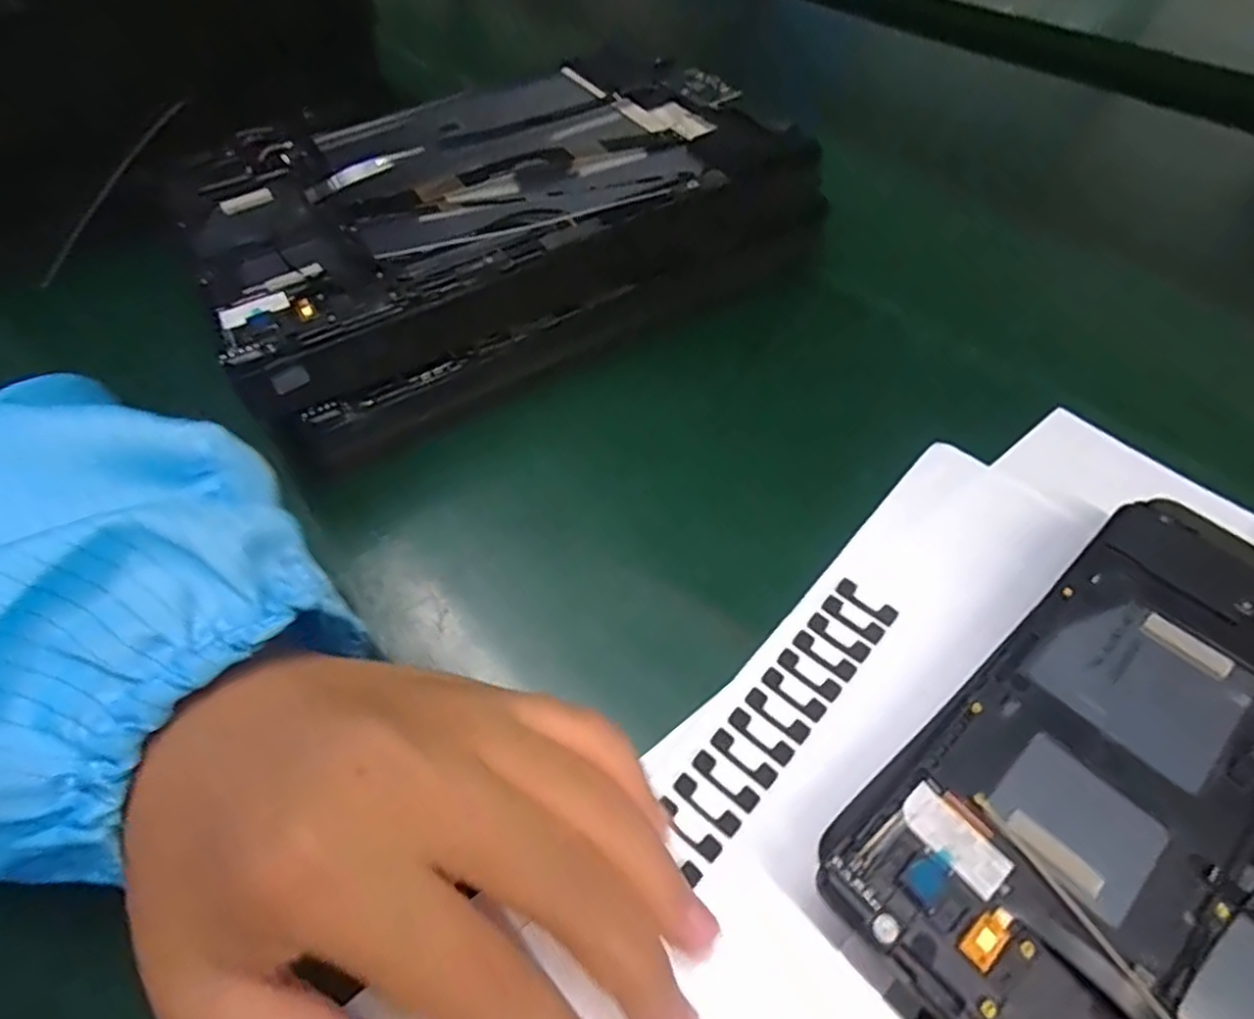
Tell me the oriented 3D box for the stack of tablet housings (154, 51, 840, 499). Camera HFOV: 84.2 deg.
[{"bbox_3d":[-0.053,-0.128,0.304,0.247,0.053,0.163,-26,57,-15],"label":"stack of tablet housings"}]

